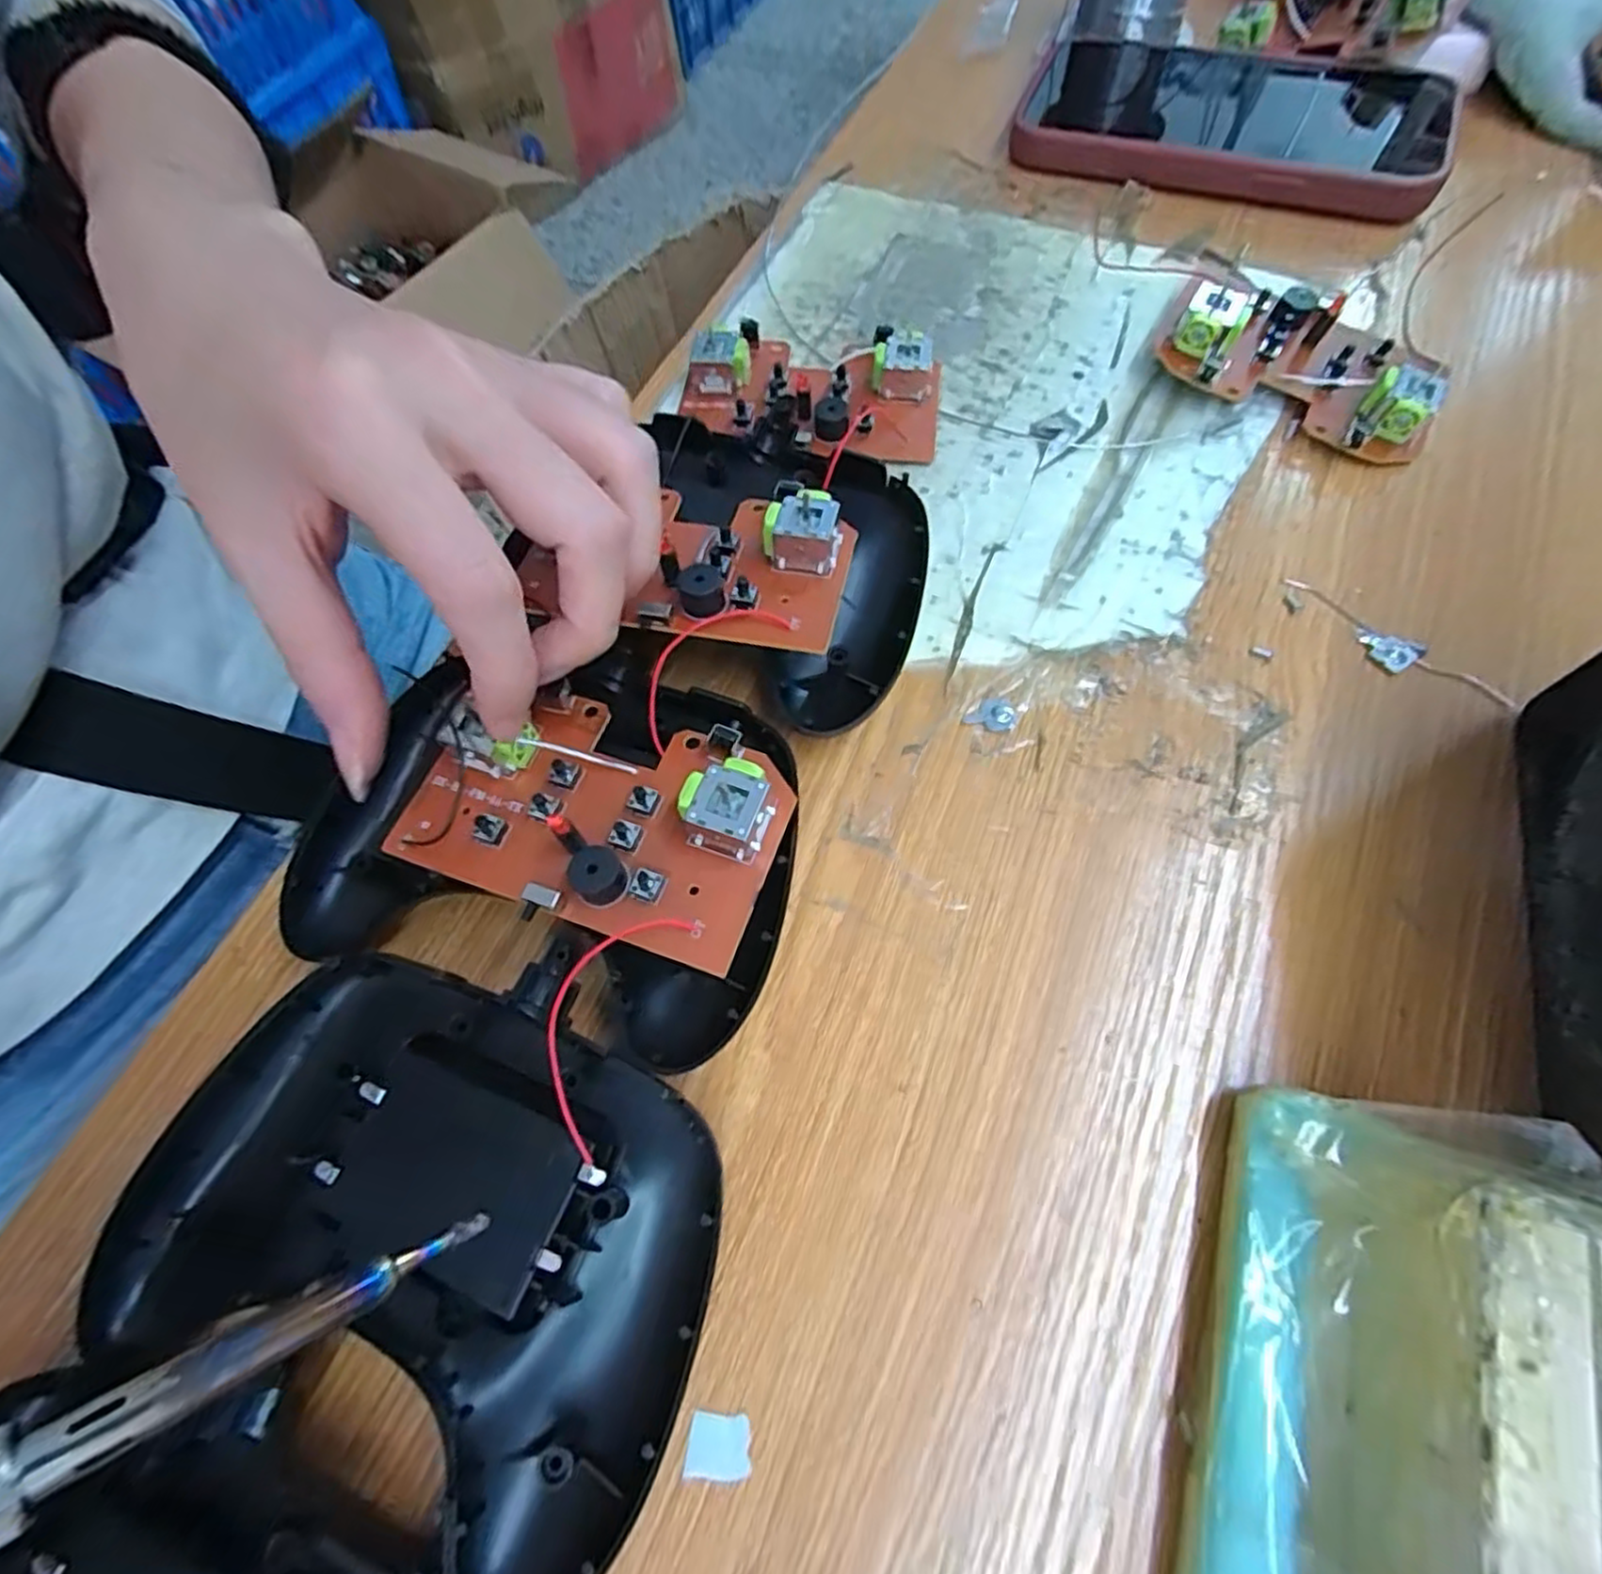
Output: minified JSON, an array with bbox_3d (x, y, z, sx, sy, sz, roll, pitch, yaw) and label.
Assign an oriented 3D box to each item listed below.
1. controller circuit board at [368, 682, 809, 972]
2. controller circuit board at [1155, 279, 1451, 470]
[{"bbox_3d":[-0.051,0.004,0.175,0.090,0.015,0.055,18,69,9],"label":"controller circuit board"},{"bbox_3d":[0.164,-0.140,0.238,0.086,0.024,0.046,24,70,15],"label":"controller circuit board"}]

